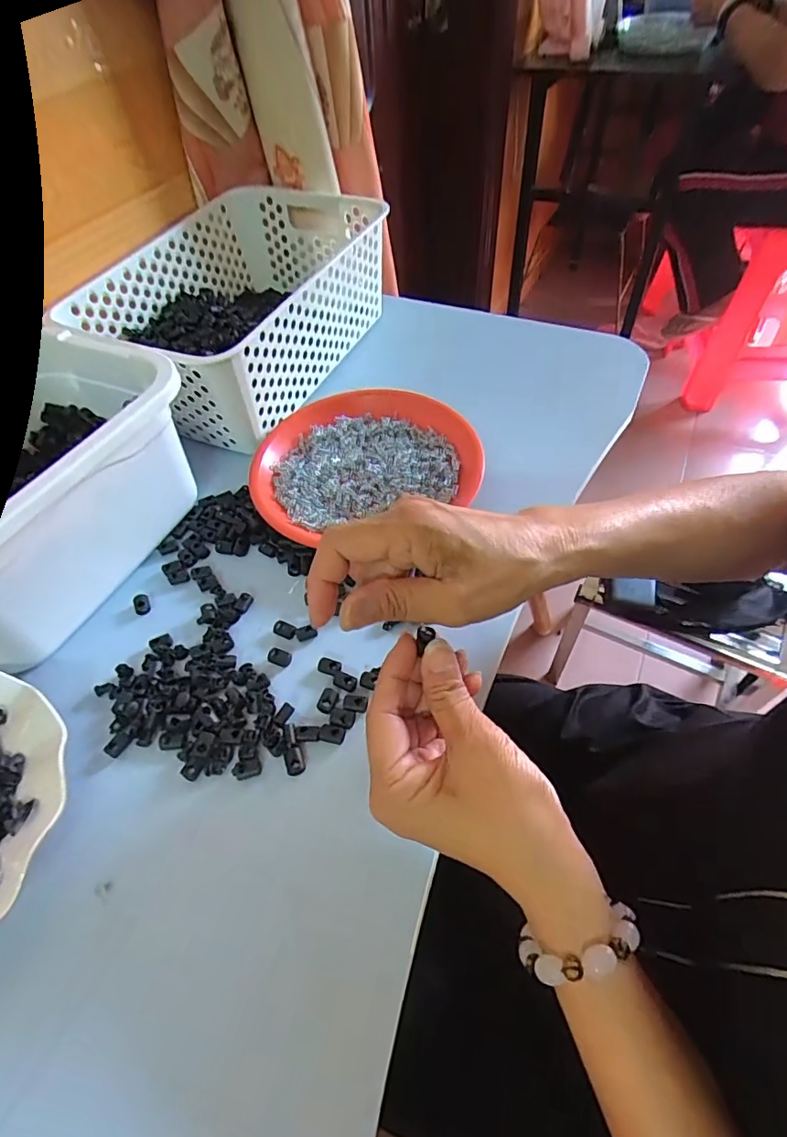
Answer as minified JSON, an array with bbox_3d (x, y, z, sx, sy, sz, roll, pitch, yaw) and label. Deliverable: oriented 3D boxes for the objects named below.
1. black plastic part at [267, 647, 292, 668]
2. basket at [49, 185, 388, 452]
[{"bbox_3d":[-0.080,0.061,0.362,0.017,0.004,0.011,17,57,16],"label":"black plastic part"},{"bbox_3d":[-0.156,-0.266,0.540,0.202,0.107,0.305,22,58,19],"label":"basket"}]

